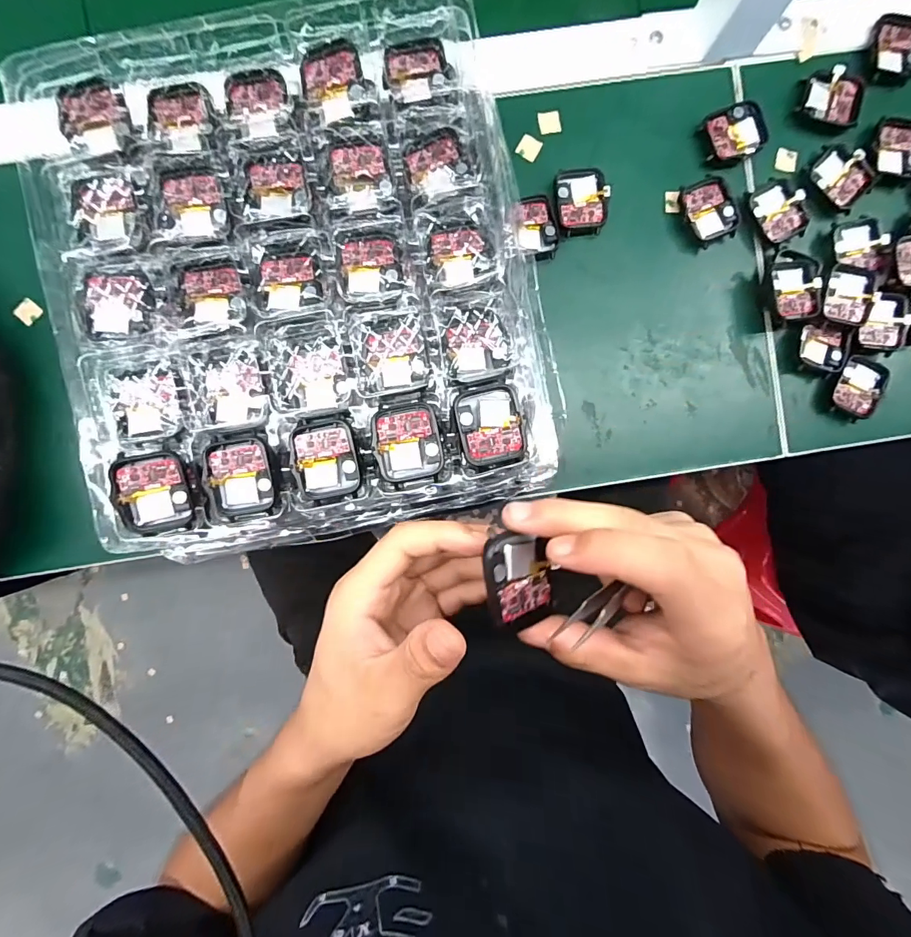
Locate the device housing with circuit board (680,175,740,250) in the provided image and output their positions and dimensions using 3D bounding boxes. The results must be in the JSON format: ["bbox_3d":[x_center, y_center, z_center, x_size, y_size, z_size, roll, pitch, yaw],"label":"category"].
[{"bbox_3d":[0.189,-0.193,0.324,0.039,0.011,0.047,-24,92,-1],"label":"device housing with circuit board"}]

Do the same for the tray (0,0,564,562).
[{"bbox_3d":[-0.094,-0.109,0.258,0.266,0.035,0.293,-12,92,-1],"label":"tray"}]

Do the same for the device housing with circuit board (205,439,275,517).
[{"bbox_3d":[-0.124,0.005,0.252,0.035,0.008,0.043,-11,92,-1],"label":"device housing with circuit board"}]

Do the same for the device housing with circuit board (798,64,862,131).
[{"bbox_3d":[0.281,-0.276,0.321,0.043,0.007,0.035,19,91,-2],"label":"device housing with circuit board"}]

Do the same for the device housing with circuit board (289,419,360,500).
[{"bbox_3d":[-0.074,-0.005,0.251,0.036,0.009,0.043,-10,92,-1],"label":"device housing with circuit board"}]

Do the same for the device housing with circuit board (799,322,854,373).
[{"bbox_3d":[0.279,-0.093,0.328,0.037,0.009,0.033,18,91,-2],"label":"device housing with circuit board"}]

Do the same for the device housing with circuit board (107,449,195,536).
[{"bbox_3d":[-0.170,0.014,0.245,0.036,0.005,0.046,-11,100,-17],"label":"device housing with circuit board"}]

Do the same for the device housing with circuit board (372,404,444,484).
[{"bbox_3d":[-0.027,-0.015,0.248,0.037,0.007,0.042,-9,92,-2],"label":"device housing with circuit board"}]

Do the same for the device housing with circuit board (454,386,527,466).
[{"bbox_3d":[0.020,-0.024,0.248,0.036,0.006,0.043,-11,92,-1],"label":"device housing with circuit board"}]

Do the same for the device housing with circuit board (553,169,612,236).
[{"bbox_3d":[0.093,-0.197,0.322,0.037,0.014,0.044,-5,91,-2],"label":"device housing with circuit board"}]

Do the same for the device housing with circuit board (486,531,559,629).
[{"bbox_3d":[0.029,0.049,0.193,0.035,0.004,0.040,-5,89,-32],"label":"device housing with circuit board"}]

